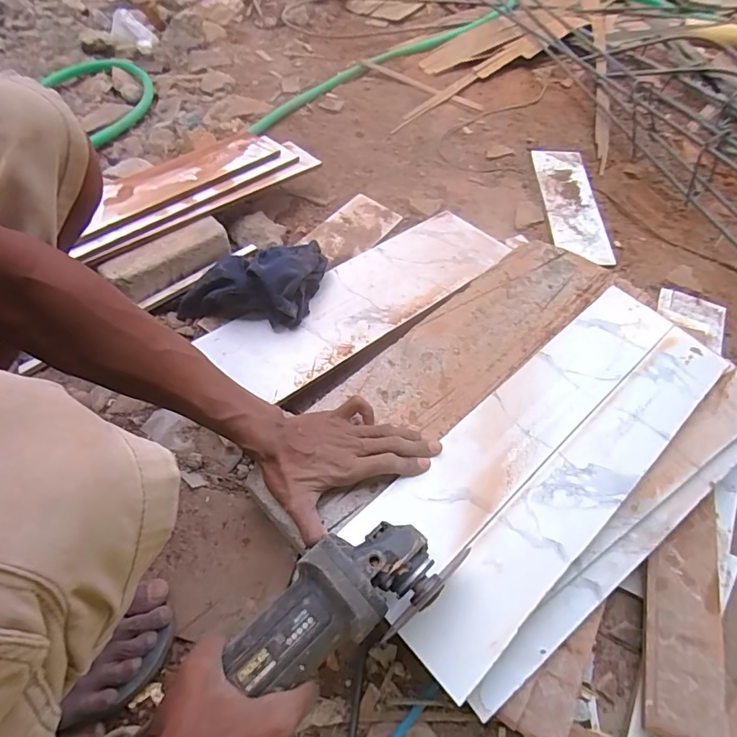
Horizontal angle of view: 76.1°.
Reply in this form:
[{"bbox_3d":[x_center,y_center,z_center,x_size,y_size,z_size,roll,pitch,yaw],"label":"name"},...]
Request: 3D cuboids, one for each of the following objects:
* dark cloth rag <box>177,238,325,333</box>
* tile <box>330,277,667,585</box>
[{"bbox_3d":[-0.168,-0.129,0.668,0.204,0.072,0.126,4,58,-1],"label":"dark cloth rag"},{"bbox_3d":[0.179,0.051,0.524,0.459,0.010,0.089,-37,67,-22],"label":"tile"}]

